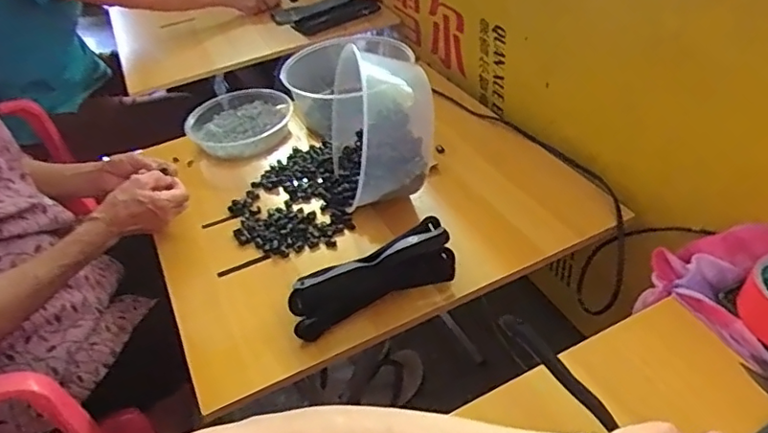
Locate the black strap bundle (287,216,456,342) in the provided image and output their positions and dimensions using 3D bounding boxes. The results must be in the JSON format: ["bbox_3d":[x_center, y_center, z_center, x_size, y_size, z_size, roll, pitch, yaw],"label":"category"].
[{"bbox_3d":[-0.014,0.074,0.708,0.211,0.051,0.082,-18,40,-12],"label":"black strap bundle"}]

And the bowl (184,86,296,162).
[{"bbox_3d":[-0.257,-0.162,1.054,0.181,0.061,0.180,-5,39,4],"label":"bowl"}]

